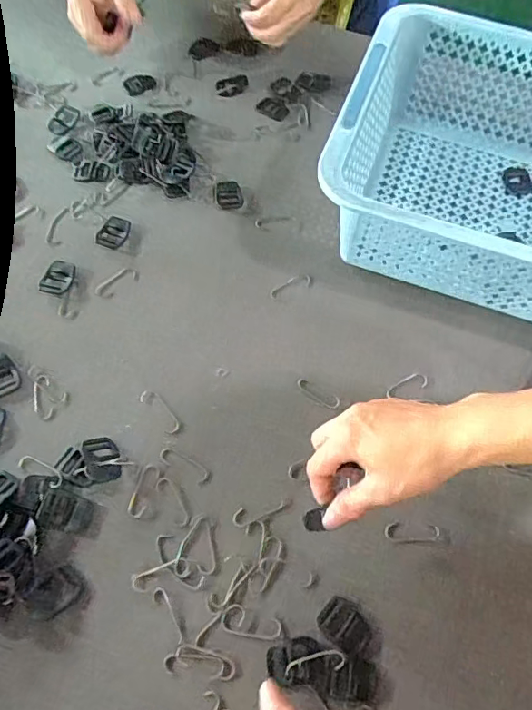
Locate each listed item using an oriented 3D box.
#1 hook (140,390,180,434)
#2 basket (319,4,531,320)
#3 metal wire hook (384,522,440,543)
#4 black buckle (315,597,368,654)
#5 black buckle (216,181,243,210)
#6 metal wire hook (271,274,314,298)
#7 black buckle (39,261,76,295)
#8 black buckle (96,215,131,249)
[{"bbox_3d":[-0.091,0.048,0.451,0.016,0.004,0.047,-37,71,-18],"label":"hook"},{"bbox_3d":[0.260,-0.163,0.506,0.377,0.117,0.280,18,65,6],"label":"basket"},{"bbox_3d":[0.117,0.141,0.415,0.044,0.004,0.015,0,64,-3],"label":"metal wire hook"},{"bbox_3d":[0.058,0.199,0.384,0.036,0.005,0.028,39,69,15],"label":"black buckle"},{"bbox_3d":[-0.040,-0.175,0.564,0.028,0.004,0.036,-5,64,-5],"label":"black buckle"},{"bbox_3d":[0.025,-0.070,0.517,0.046,0.004,0.016,-18,66,-11],"label":"metal wire hook"},{"bbox_3d":[-0.202,-0.076,0.507,0.028,0.005,0.037,10,64,2],"label":"black buckle"},{"bbox_3d":[-0.155,-0.125,0.533,0.029,0.004,0.037,24,65,9],"label":"black buckle"}]

